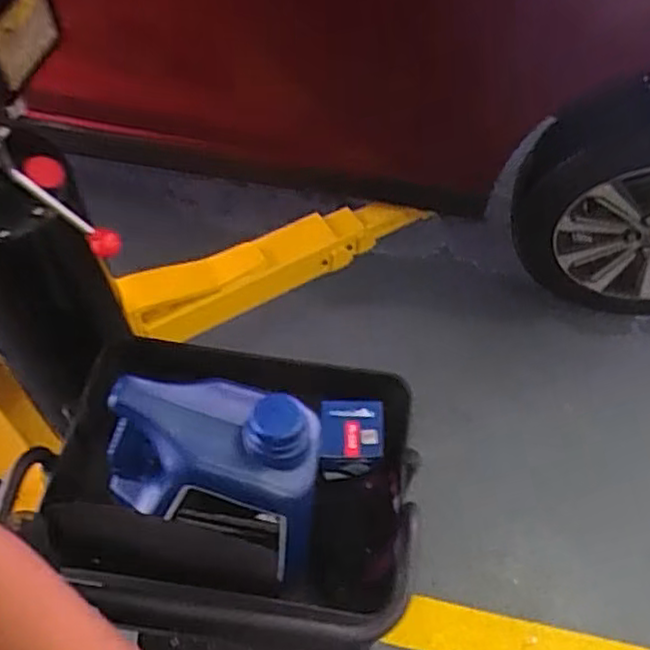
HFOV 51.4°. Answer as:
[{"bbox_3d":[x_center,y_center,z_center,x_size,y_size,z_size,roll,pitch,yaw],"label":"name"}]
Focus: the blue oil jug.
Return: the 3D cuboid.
[{"bbox_3d":[-0.109,0.151,0.672,0.196,0.253,0.102,13,57,7],"label":"blue oil jug"}]

